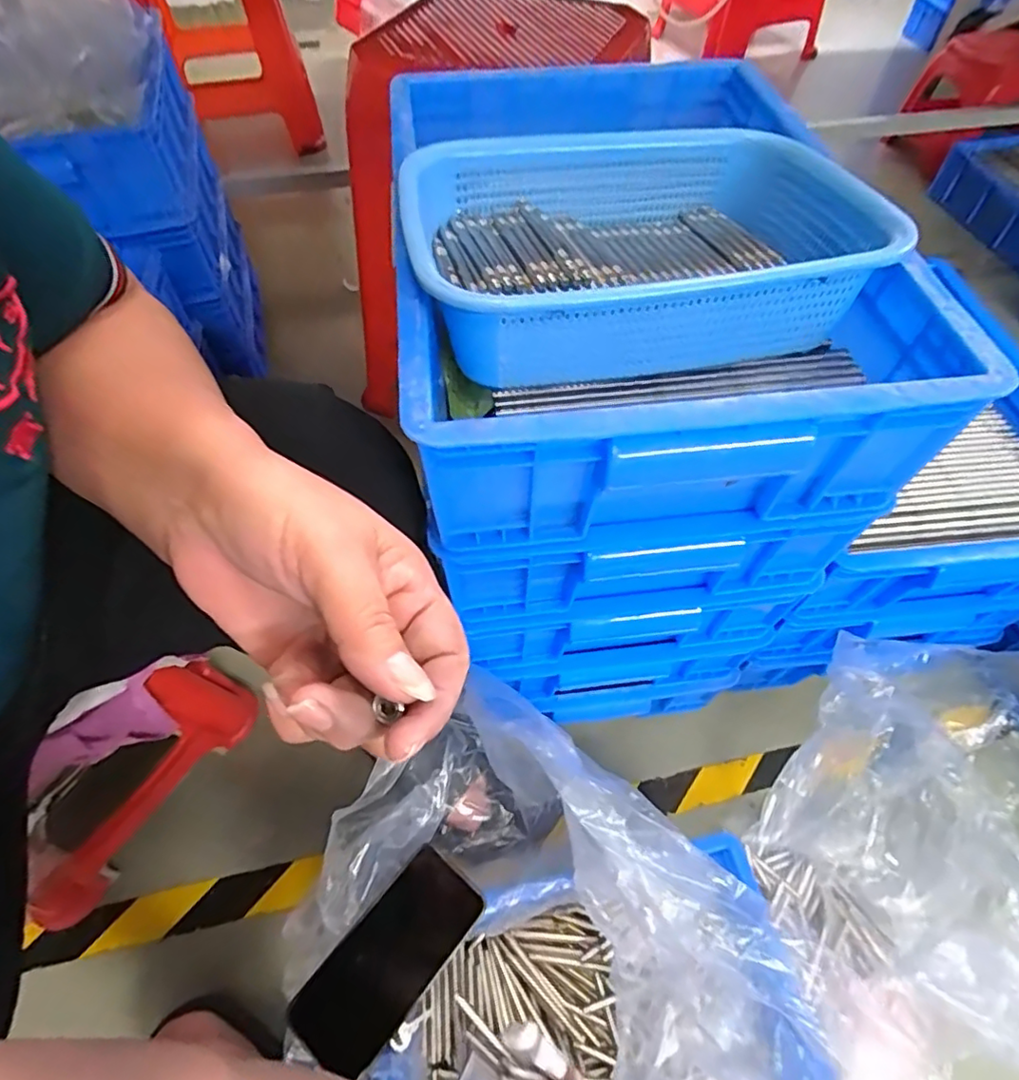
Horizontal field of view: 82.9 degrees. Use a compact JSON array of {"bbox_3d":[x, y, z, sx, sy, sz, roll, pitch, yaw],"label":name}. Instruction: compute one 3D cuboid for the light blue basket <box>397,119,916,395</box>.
[{"bbox_3d":[0.079,-0.197,0.381,0.284,0.083,0.211,-8,58,-6],"label":"light blue basket"}]

